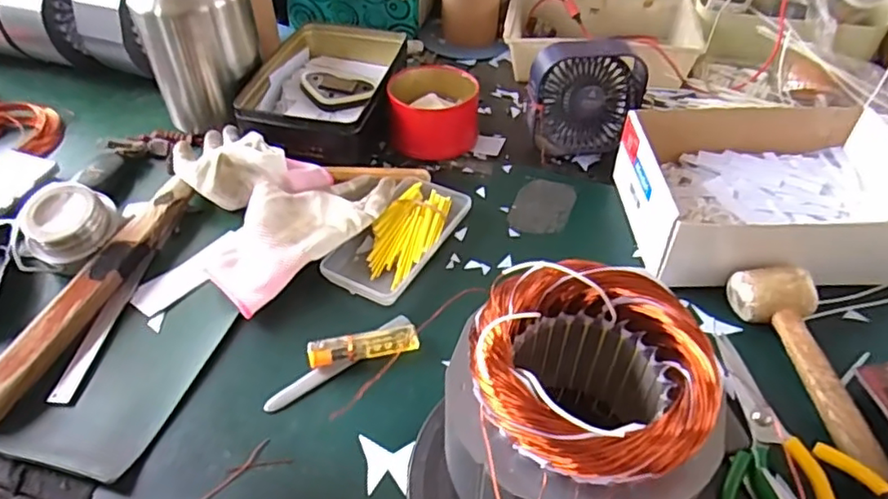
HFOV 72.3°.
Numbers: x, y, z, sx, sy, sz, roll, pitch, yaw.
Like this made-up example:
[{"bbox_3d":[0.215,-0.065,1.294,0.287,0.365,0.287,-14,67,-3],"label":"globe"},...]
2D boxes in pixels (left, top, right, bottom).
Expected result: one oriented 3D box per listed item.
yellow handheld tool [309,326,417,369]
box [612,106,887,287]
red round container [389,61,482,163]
[{"bbox_3d":[-0.065,0.077,0.489,0.087,0.016,0.023,-12,47,-10],"label":"yellow handheld tool"},{"bbox_3d":[0.300,-0.055,0.571,0.240,0.075,0.184,0,46,1],"label":"box"},{"bbox_3d":[-0.012,-0.158,0.694,0.098,0.058,0.096,-1,46,1],"label":"red round container"}]

